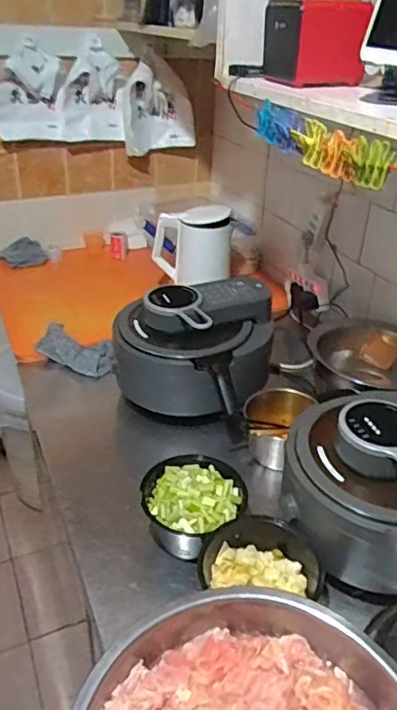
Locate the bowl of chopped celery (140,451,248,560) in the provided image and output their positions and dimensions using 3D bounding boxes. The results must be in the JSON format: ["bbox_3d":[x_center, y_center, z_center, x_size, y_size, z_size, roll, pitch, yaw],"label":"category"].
[{"bbox_3d":[-0.012,0.256,0.924,0.156,0.109,0.144,2,32,-1],"label":"bowl of chopped celery"}]

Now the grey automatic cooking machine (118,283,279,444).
[{"bbox_3d":[-0.006,-0.019,1.177,0.325,0.216,0.267,13,34,16],"label":"grey automatic cooking machine"}]

